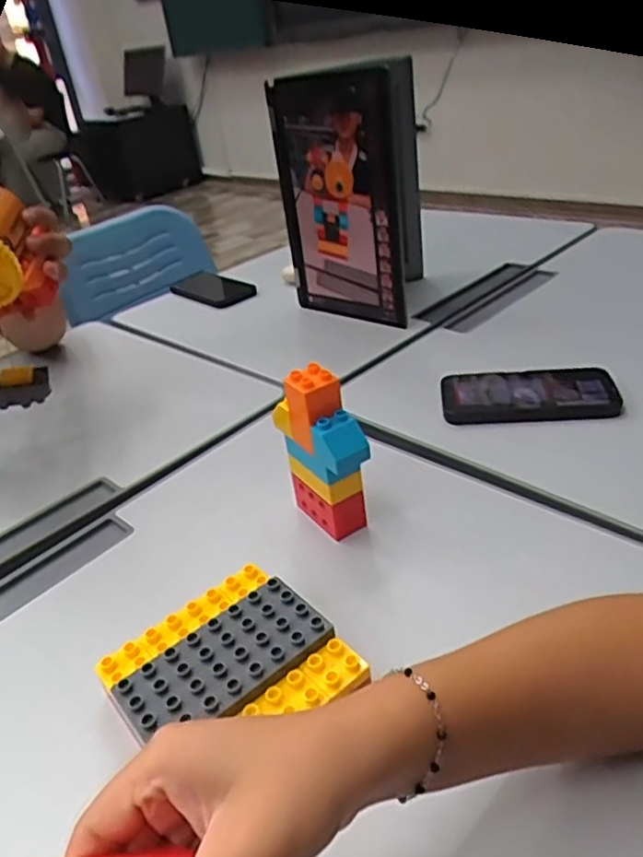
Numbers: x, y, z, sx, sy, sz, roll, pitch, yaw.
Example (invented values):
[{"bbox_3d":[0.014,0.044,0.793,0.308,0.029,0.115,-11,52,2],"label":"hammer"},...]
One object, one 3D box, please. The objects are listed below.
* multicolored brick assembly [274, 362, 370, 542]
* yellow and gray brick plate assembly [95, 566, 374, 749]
[{"bbox_3d":[0.002,0.020,0.530,0.031,0.141,0.087,-25,34,-27],"label":"multicolored brick assembly"},{"bbox_3d":[-0.059,0.156,0.416,0.132,0.038,0.132,-28,37,-28],"label":"yellow and gray brick plate assembly"}]

